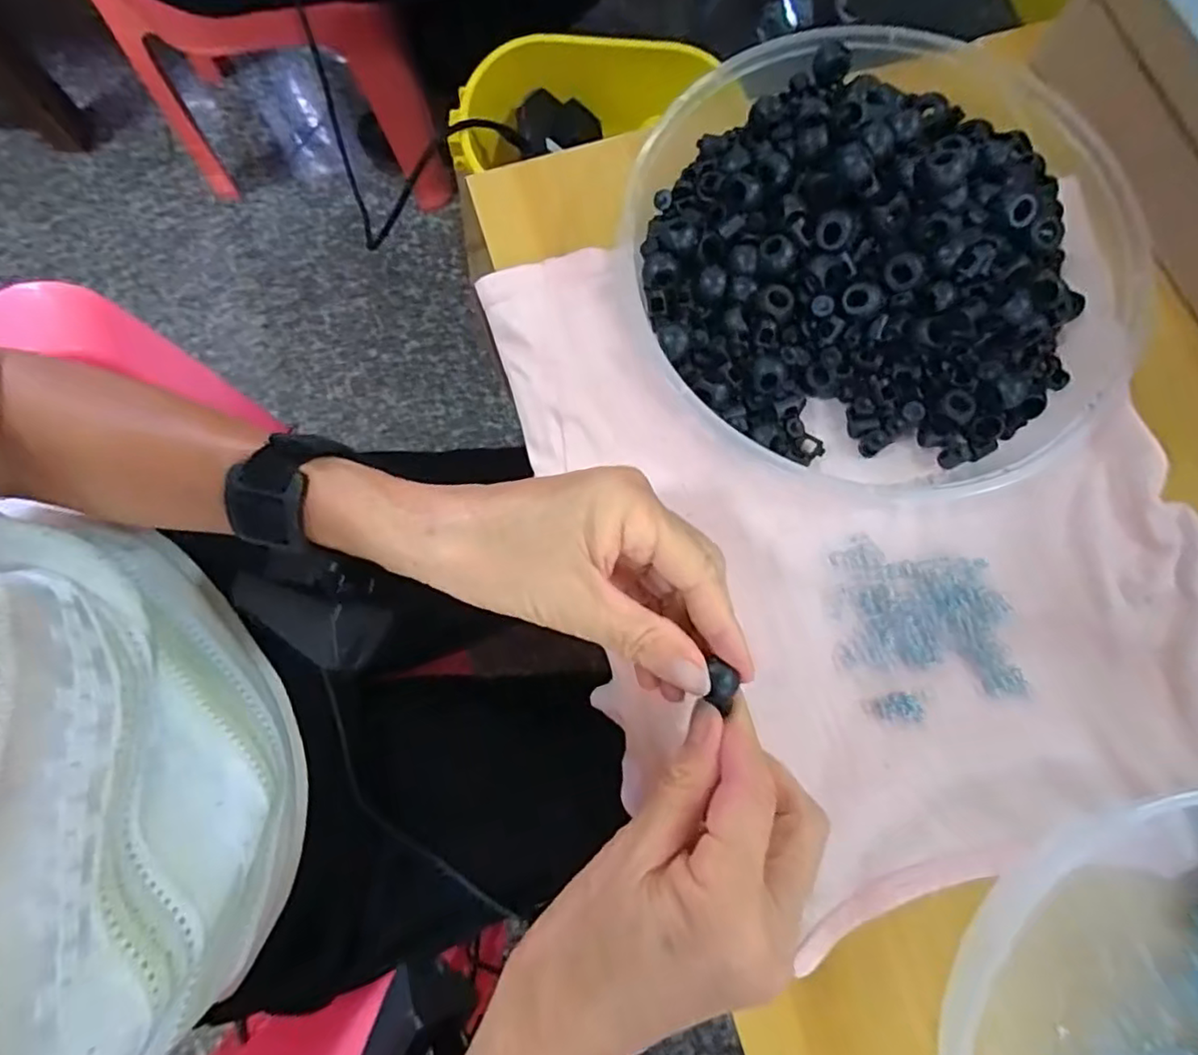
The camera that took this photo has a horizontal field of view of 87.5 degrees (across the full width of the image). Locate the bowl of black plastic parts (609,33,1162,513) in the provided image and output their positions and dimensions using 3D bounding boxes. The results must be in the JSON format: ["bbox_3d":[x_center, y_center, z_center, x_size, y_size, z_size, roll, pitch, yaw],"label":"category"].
[{"bbox_3d":[0.136,-0.130,0.295,0.239,0.050,0.230,0,78,1],"label":"bowl of black plastic parts"}]

